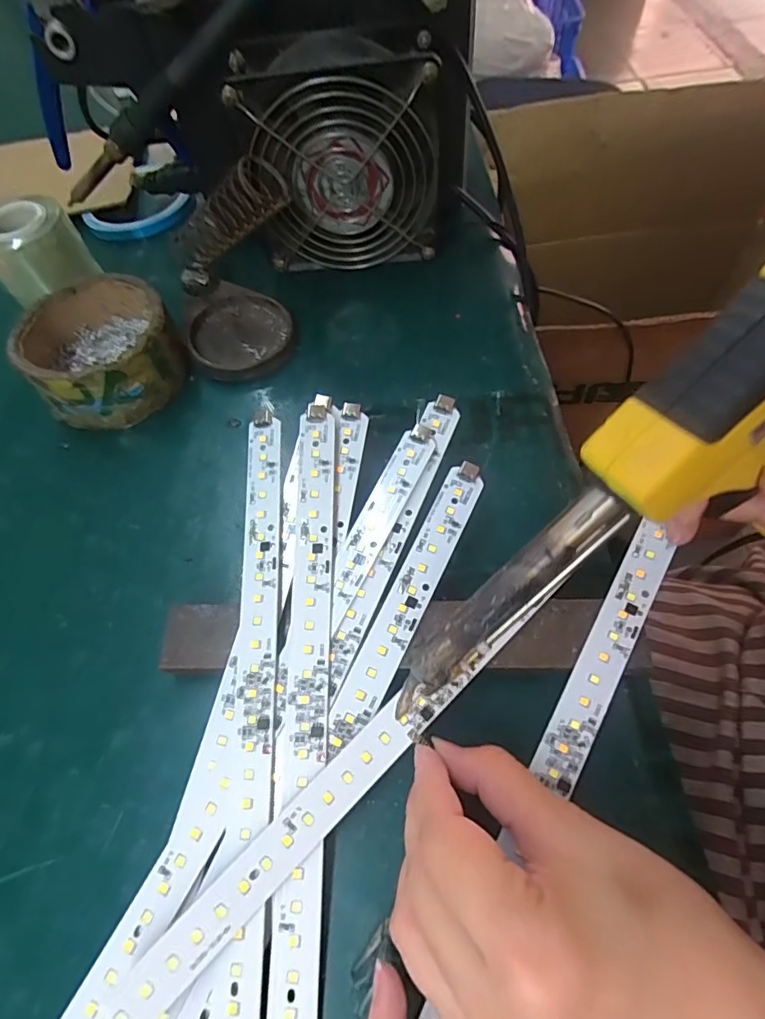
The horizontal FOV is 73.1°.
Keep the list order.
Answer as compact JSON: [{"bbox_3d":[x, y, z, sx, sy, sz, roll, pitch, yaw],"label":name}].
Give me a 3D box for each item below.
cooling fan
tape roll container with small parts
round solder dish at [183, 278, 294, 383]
[{"bbox_3d":[-0.022,-0.210,0.319,0.111,0.117,0.048,-2,61,3],"label":"cooling fan"},{"bbox_3d":[-0.169,-0.098,0.315,0.086,0.043,0.087,-28,63,-11],"label":"tape roll container with small parts"},{"bbox_3d":[-0.093,-0.119,0.336,0.065,0.015,0.075,-14,61,-3],"label":"round solder dish"}]

